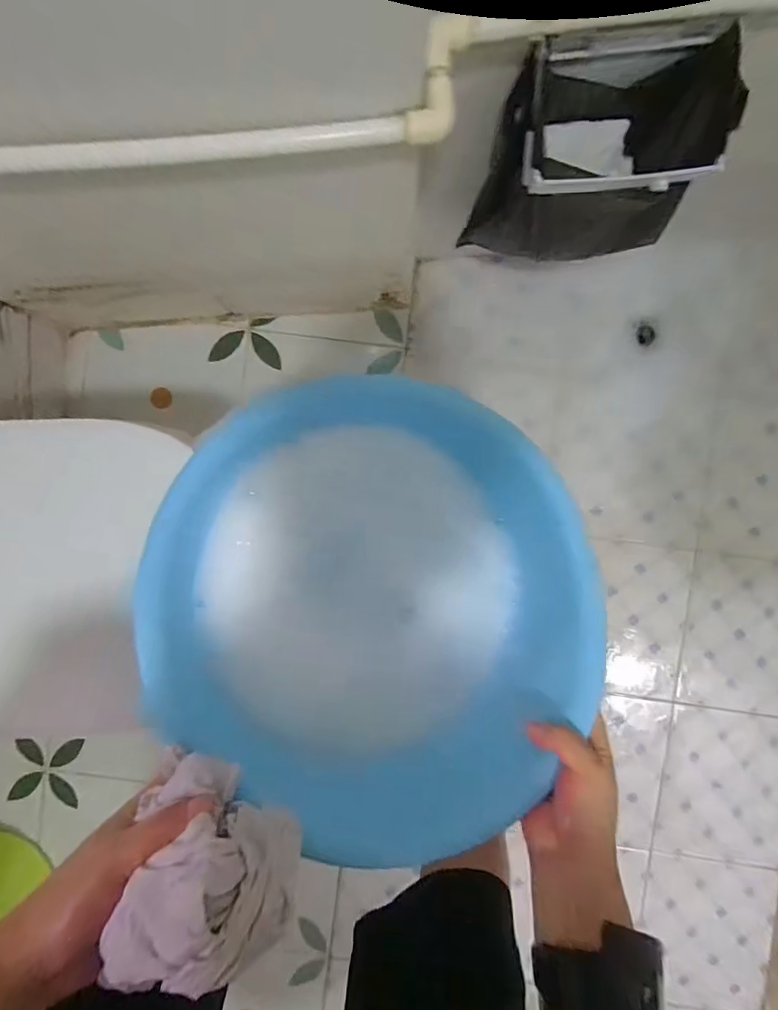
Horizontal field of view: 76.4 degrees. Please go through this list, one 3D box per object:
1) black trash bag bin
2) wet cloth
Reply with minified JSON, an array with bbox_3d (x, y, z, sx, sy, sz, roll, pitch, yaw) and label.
[{"bbox_3d":[0.238,-0.395,0.601,0.236,0.270,0.135,-1,93,1],"label":"black trash bag bin"},{"bbox_3d":[-0.111,0.229,0.304,0.104,0.078,0.095,15,92,2],"label":"wet cloth"}]

